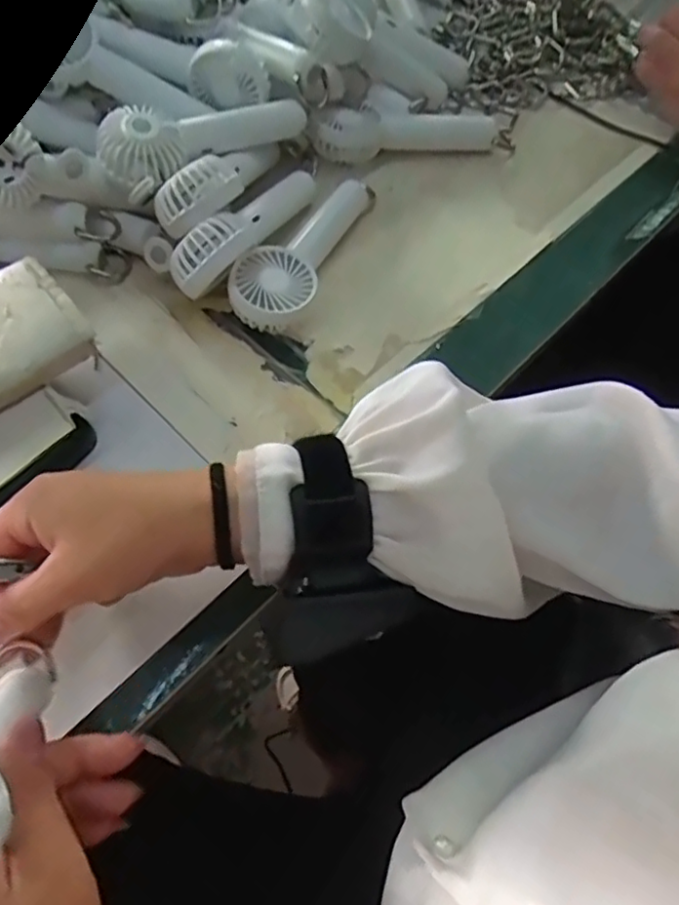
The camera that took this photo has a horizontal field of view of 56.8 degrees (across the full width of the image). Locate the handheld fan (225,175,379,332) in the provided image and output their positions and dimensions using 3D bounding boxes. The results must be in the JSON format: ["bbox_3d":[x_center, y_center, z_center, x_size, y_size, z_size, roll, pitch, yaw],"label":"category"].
[{"bbox_3d":[-0.023,-0.145,0.438,0.052,0.036,0.159,21,64,9],"label":"handheld fan"}]

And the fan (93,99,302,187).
[{"bbox_3d":[-0.091,-0.220,0.425,0.147,0.040,0.046,-34,67,-17],"label":"fan"}]

